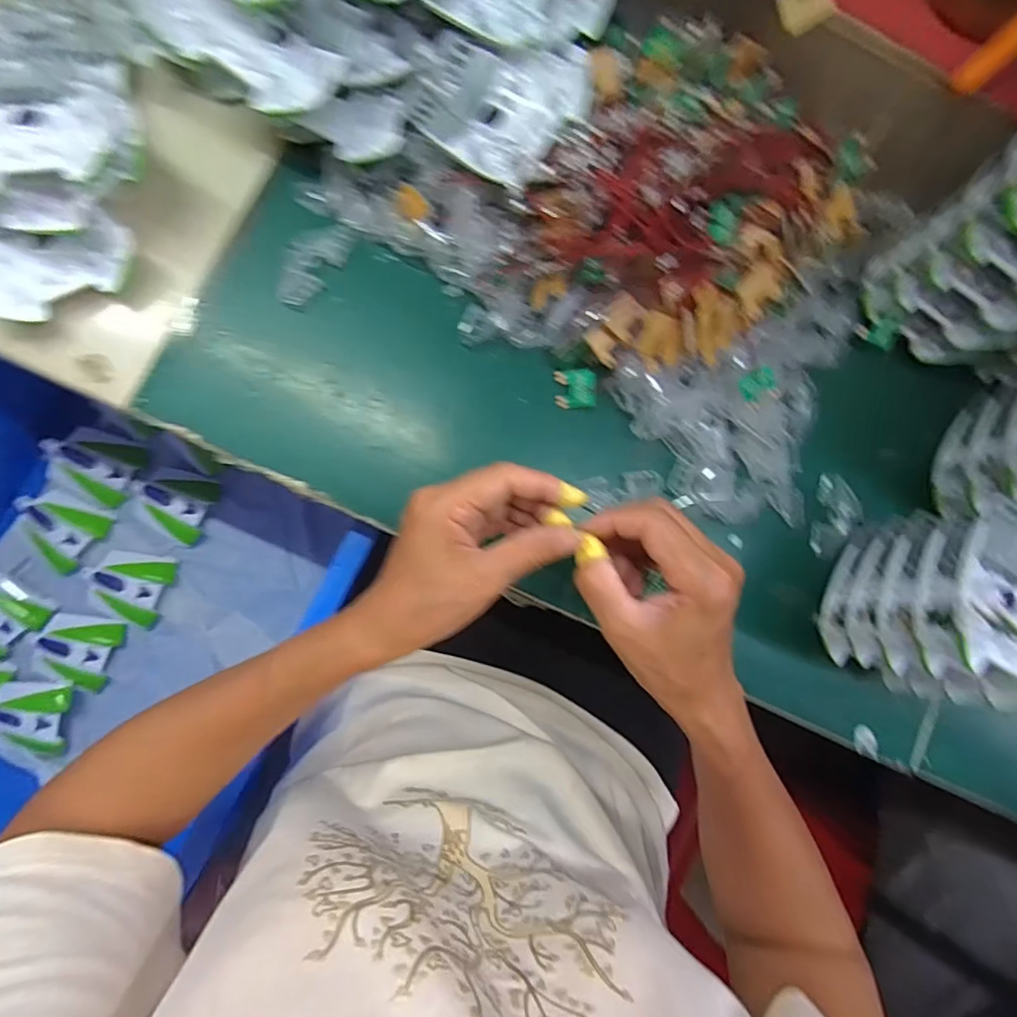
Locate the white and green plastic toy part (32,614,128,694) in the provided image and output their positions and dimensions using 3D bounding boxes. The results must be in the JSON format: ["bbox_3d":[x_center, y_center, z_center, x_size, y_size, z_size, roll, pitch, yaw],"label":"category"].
[{"bbox_3d":[-0.562,0.186,0.673,0.093,0.022,0.090,15,85,-6],"label":"white and green plastic toy part"}]

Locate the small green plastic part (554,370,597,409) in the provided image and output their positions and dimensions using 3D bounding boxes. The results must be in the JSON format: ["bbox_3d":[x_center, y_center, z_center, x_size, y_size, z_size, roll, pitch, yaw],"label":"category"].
[{"bbox_3d":[0.050,-0.089,0.385,0.030,0.007,0.027,-1,86,-7],"label":"small green plastic part"}]

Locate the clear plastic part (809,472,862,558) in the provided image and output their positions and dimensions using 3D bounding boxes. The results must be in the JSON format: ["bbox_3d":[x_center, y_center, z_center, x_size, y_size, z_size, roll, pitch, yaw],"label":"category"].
[{"bbox_3d":[0.258,0.006,0.407,0.030,0.012,0.065,12,85,-6],"label":"clear plastic part"}]

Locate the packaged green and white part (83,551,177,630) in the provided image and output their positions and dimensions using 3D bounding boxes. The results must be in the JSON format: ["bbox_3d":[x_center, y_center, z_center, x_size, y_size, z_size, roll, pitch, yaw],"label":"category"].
[{"bbox_3d":[-0.501,0.107,0.685,0.097,0.025,0.094,8,85,-6],"label":"packaged green and white part"}]

